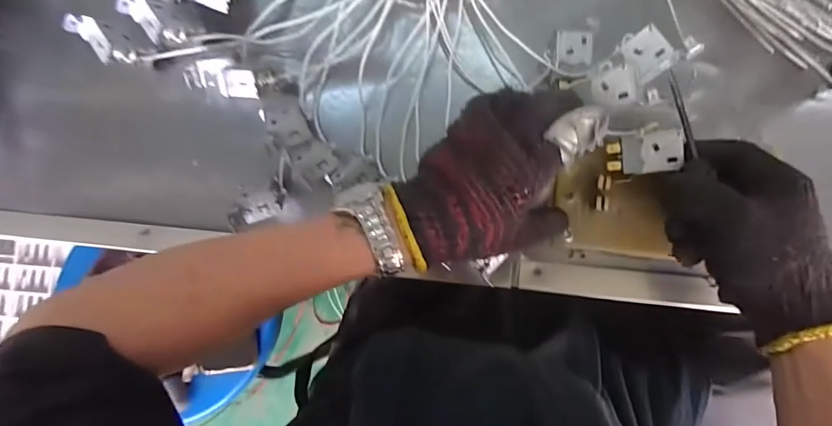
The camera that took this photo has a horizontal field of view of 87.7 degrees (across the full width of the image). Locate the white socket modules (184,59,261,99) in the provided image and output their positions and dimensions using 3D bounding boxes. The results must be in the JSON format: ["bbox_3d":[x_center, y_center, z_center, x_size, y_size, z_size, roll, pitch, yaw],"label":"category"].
[{"bbox_3d":[-0.163,-0.117,0.373,0.065,0.017,0.032,12,85,7],"label":"white socket modules"}]

